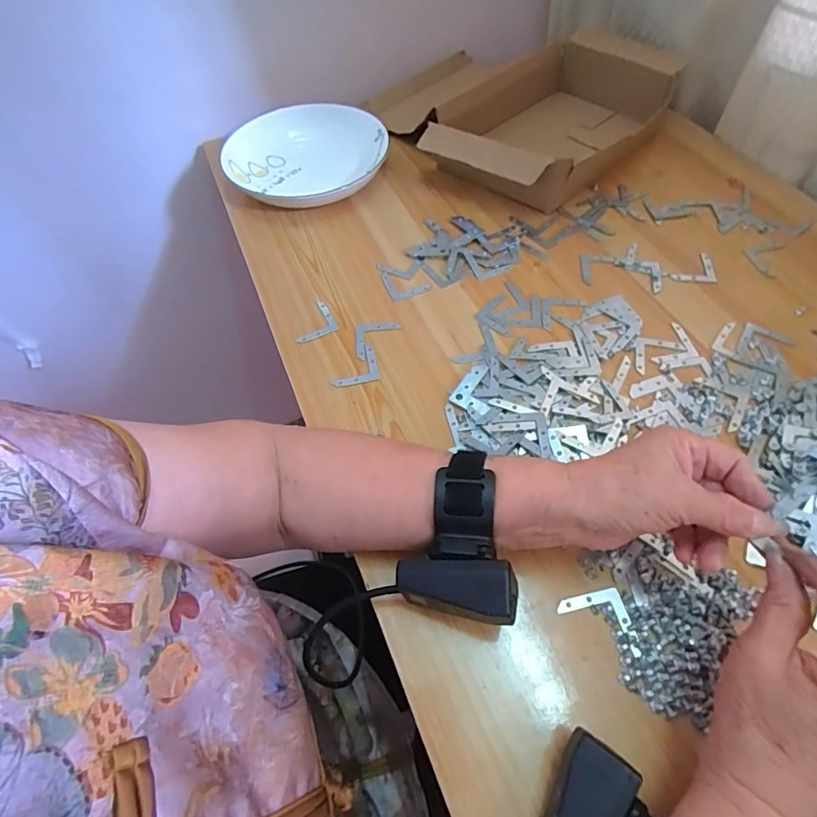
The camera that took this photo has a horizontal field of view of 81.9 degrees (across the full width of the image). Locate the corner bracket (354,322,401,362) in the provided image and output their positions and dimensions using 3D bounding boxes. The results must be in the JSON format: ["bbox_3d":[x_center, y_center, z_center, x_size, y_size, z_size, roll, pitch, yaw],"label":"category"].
[{"bbox_3d":[-0.028,-0.065,0.440,0.042,0.004,0.037,-7,57,-2],"label":"corner bracket"}]

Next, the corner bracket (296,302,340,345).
[{"bbox_3d":[-0.094,-0.084,0.458,0.041,0.004,0.045,-23,59,-12],"label":"corner bracket"}]

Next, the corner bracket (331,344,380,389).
[{"bbox_3d":[-0.050,-0.039,0.425,0.042,0.004,0.044,-12,58,-5],"label":"corner bracket"}]

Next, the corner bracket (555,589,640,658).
[{"bbox_3d":[0.122,0.138,0.300,0.042,0.004,0.040,-9,58,-3],"label":"corner bracket"}]

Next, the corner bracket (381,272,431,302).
[{"bbox_3d":[-0.003,-0.128,0.481,0.041,0.004,0.040,-18,63,-11],"label":"corner bracket"}]

